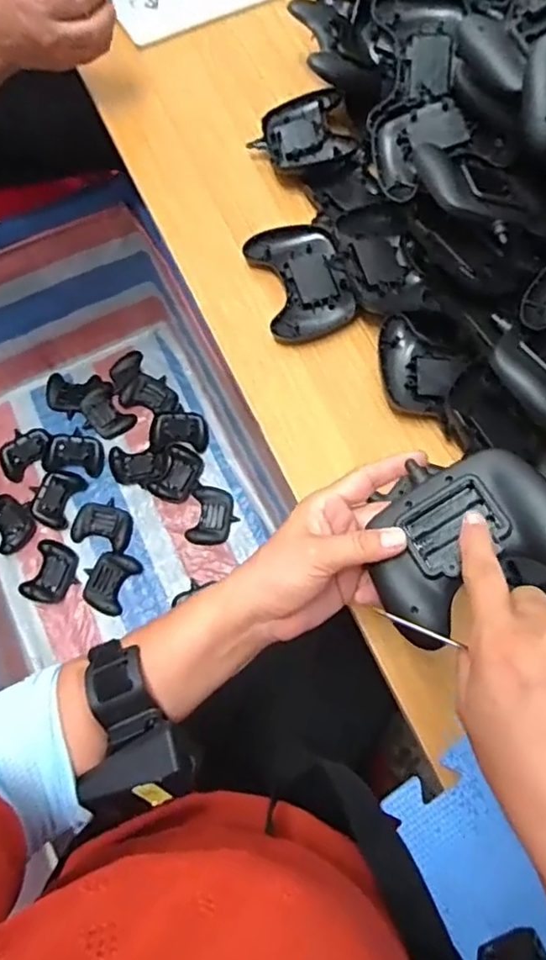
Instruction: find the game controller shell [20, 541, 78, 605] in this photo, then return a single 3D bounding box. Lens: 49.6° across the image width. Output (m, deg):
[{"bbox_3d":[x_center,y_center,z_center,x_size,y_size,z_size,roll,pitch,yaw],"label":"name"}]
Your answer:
[{"bbox_3d":[-0.449,0.189,1.201,0.090,0.020,0.120,15,73,6],"label":"game controller shell"}]

